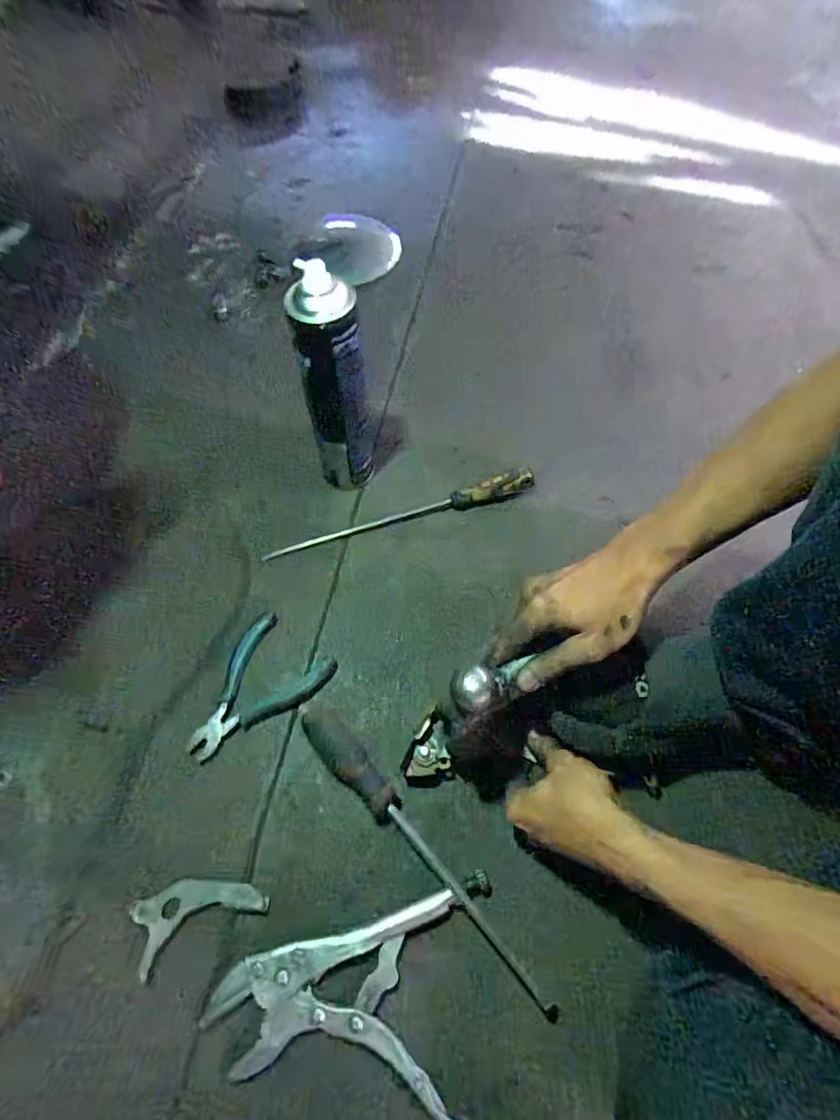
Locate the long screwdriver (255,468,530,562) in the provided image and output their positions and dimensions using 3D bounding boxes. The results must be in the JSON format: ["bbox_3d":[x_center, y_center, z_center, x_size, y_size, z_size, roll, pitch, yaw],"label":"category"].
[{"bbox_3d":[-0.018,-0.054,0.612,0.331,0.025,0.023,-16,61,-11],"label":"long screwdriver"}]

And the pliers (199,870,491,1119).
[{"bbox_3d":[-0.050,0.346,0.393,0.217,0.012,0.161,-2,60,-3],"label":"pliers"}]

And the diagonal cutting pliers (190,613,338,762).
[{"bbox_3d":[-0.166,0.134,0.512,0.095,0.017,0.145,32,64,16],"label":"diagonal cutting pliers"}]

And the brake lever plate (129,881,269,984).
[{"bbox_3d":[-0.184,0.289,0.427,0.102,0.005,0.052,-23,63,-14],"label":"brake lever plate"}]

